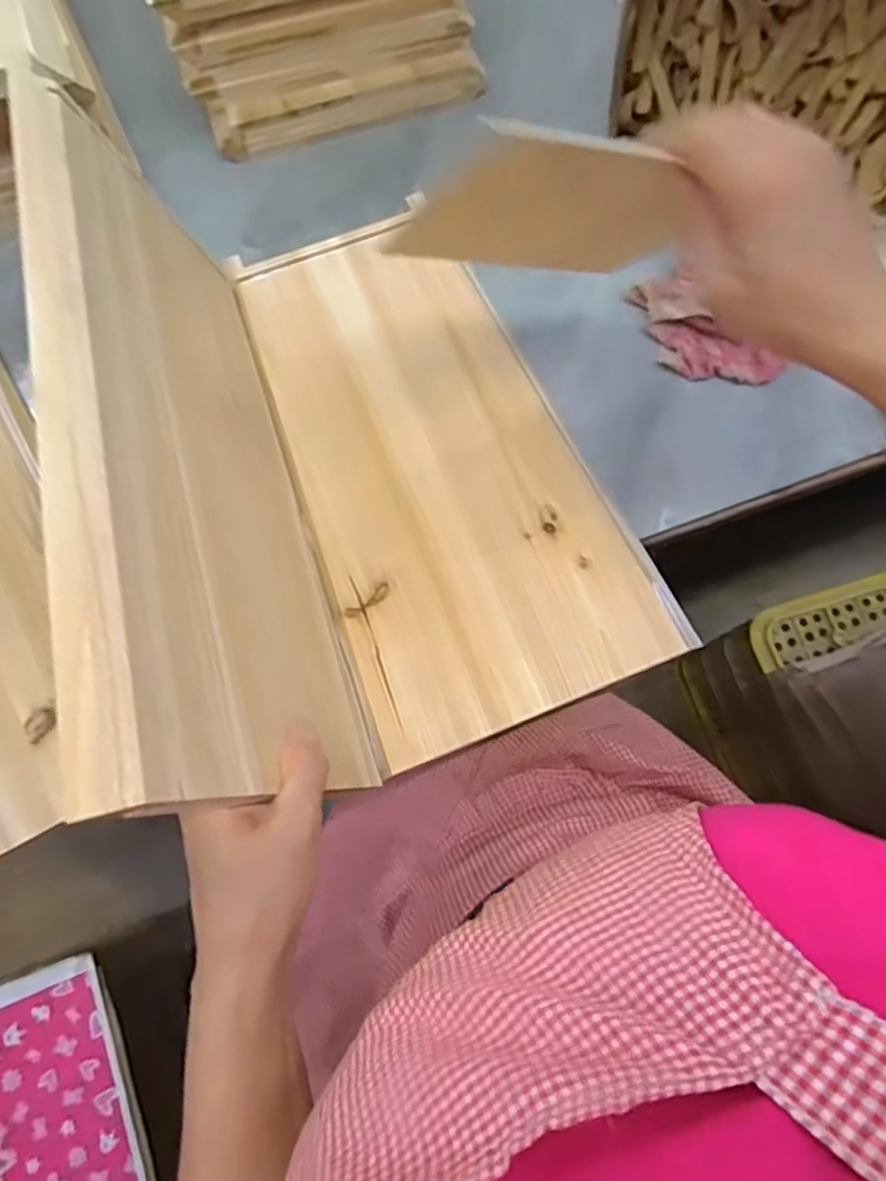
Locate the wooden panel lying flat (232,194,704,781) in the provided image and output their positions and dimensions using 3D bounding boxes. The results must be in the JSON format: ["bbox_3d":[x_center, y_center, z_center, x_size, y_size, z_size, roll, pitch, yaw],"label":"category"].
[{"bbox_3d":[-0.008,-0.104,0.531,0.221,0.025,0.423,-21,75,-6],"label":"wooden panel lying flat"}]

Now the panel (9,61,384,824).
[{"bbox_3d":[-0.147,-0.091,0.410,0.017,0.225,0.434,-23,70,12],"label":"panel"}]

